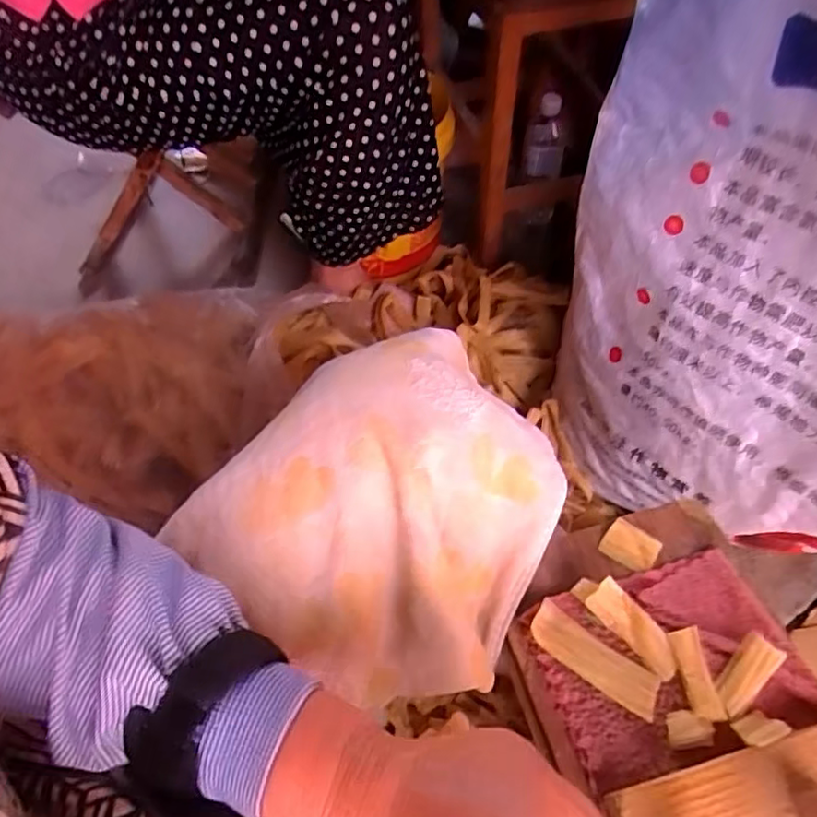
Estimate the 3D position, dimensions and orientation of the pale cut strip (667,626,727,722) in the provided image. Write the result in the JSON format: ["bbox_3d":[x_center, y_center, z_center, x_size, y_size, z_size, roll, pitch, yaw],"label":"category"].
[{"bbox_3d":[0.160,0.148,0.351,0.018,0.004,0.048,-8,56,-3],"label":"pale cut strip"}]

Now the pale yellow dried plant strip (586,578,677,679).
[{"bbox_3d":[0.132,0.127,0.366,0.021,0.011,0.058,-36,61,-20],"label":"pale yellow dried plant strip"}]

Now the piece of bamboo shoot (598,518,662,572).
[{"bbox_3d":[0.142,0.089,0.404,0.032,0.004,0.024,31,83,26],"label":"piece of bamboo shoot"}]

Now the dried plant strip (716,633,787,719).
[{"bbox_3d":[0.187,0.147,0.350,0.046,0.005,0.020,-44,59,-10],"label":"dried plant strip"}]

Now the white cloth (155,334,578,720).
[{"bbox_3d":[-0.012,0.062,0.364,0.170,0.118,0.177,34,64,23],"label":"white cloth"}]

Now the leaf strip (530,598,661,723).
[{"bbox_3d":[0.105,0.141,0.357,0.075,0.006,0.024,31,63,22],"label":"leaf strip"}]

